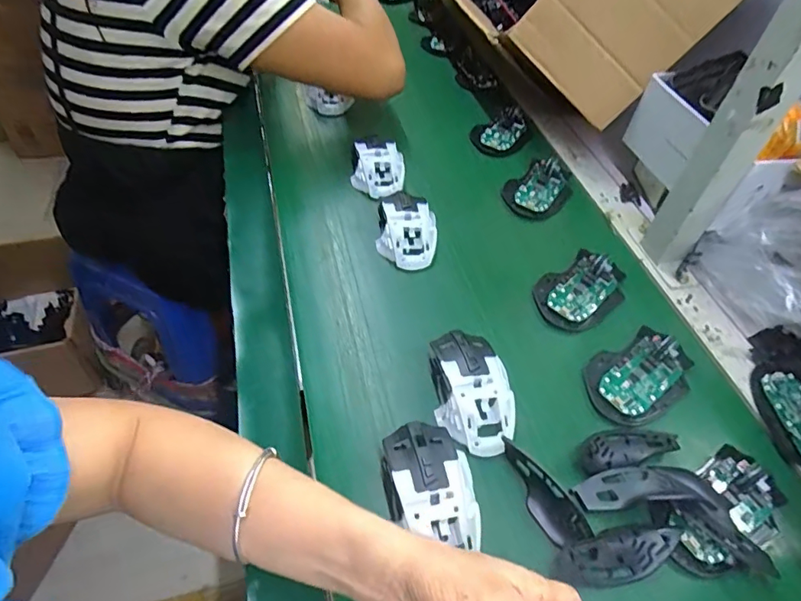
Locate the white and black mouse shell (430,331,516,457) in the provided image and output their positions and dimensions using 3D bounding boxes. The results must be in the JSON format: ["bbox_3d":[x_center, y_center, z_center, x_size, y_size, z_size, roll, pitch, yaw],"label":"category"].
[{"bbox_3d":[0.063,0.072,0.434,0.062,0.028,0.113,-2,51,-6],"label":"white and black mouse shell"}]

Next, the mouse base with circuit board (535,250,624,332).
[{"bbox_3d":[0.196,-0.015,0.532,0.111,0.019,0.074,-25,57,-23],"label":"mouse base with circuit board"}]

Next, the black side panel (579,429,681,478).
[{"bbox_3d":[0.190,0.122,0.420,0.087,0.007,0.034,-7,52,-10],"label":"black side panel"}]

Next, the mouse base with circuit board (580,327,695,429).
[{"bbox_3d":[0.224,0.069,0.465,0.106,0.025,0.072,-21,55,-20],"label":"mouse base with circuit board"}]

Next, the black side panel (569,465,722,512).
[{"bbox_3d":[0.191,0.143,0.390,0.106,0.023,0.036,1,51,-3],"label":"black side panel"}]

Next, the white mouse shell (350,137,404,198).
[{"bbox_3d":[-0.027,-0.164,0.625,0.066,0.042,0.074,1,51,-3],"label":"white mouse shell"}]

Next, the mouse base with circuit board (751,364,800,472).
[{"bbox_3d":[0.362,0.106,0.452,0.060,0.020,0.115,3,51,-2],"label":"mouse base with circuit board"}]

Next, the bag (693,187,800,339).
[{"bbox_3d":[0.386,-0.035,0.482,0.075,0.138,0.162,-13,53,-14],"label":"bag"}]

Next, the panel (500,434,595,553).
[{"bbox_3d":[0.107,0.144,0.382,0.024,0.023,0.087,-23,56,-21],"label":"panel"}]

